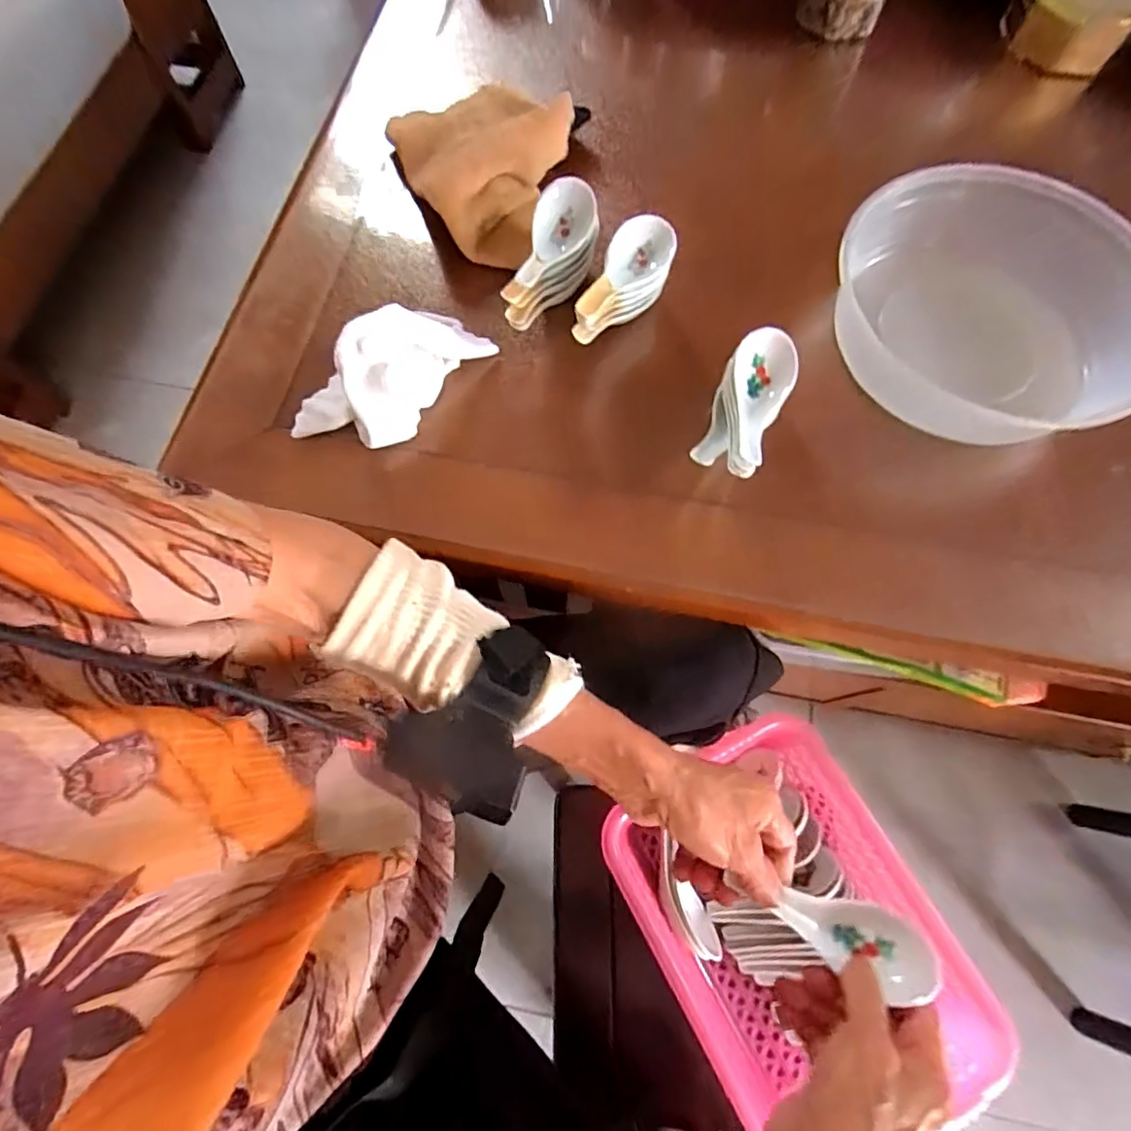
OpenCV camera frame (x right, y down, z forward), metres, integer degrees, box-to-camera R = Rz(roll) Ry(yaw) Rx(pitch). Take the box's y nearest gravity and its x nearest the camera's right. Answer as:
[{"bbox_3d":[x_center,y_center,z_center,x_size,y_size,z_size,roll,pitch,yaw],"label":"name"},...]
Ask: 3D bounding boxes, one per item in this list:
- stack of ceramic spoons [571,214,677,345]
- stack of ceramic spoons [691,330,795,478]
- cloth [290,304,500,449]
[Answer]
[{"bbox_3d":[0.043,-0.213,0.440,0.051,0.057,0.138,25,59,10],"label":"stack of ceramic spoons"},{"bbox_3d":[0.131,-0.114,0.416,0.046,0.072,0.128,24,74,10],"label":"stack of ceramic spoons"},{"bbox_3d":[-0.137,-0.152,0.428,0.164,0.064,0.091,-34,73,-8],"label":"cloth"}]

